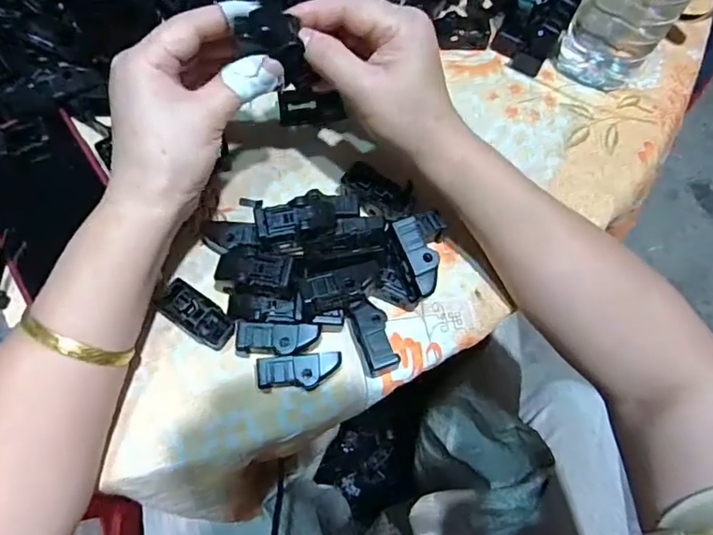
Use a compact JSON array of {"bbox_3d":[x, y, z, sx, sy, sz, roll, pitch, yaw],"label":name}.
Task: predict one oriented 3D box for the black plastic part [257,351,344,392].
[{"bbox_3d":[-0.033,0.063,0.314,0.048,0.023,0.019,-4,69,-3],"label":"black plastic part"}]

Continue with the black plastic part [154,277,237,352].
[{"bbox_3d":[-0.097,0.029,0.325,0.048,0.009,0.023,38,73,-1],"label":"black plastic part"}]

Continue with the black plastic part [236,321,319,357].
[{"bbox_3d":[-0.047,0.044,0.321,0.049,0.020,0.018,3,69,0],"label":"black plastic part"}]

